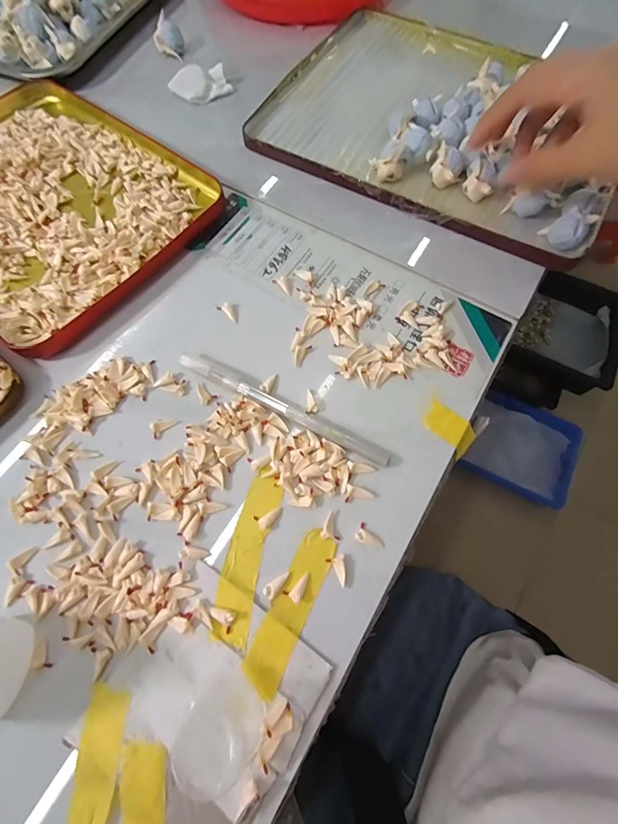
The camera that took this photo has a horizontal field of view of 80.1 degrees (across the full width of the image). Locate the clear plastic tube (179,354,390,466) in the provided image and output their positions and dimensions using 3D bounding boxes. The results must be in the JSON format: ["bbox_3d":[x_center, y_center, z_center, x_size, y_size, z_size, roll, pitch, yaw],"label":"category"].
[{"bbox_3d":[-0.018,-0.003,0.234,0.147,0.009,0.009,26,71,10],"label":"clear plastic tube"}]

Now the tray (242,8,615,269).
[{"bbox_3d":[0.118,-0.271,0.328,0.298,0.032,0.234,28,71,11],"label":"tray"}]

